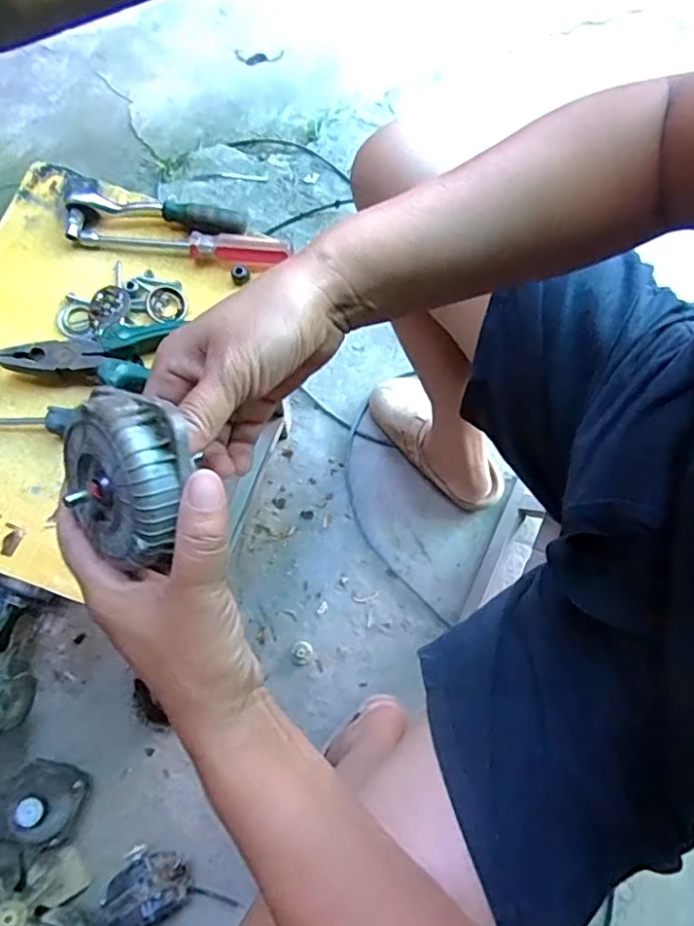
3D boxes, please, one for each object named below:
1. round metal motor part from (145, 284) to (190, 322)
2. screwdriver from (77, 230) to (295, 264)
[{"bbox_3d":[-0.151,-0.131,0.486,0.034,0.012,0.034,-1,75,2],"label":"round metal motor part"},{"bbox_3d":[-0.135,-0.185,0.493,0.177,0.018,0.021,7,75,5],"label":"screwdriver"}]

